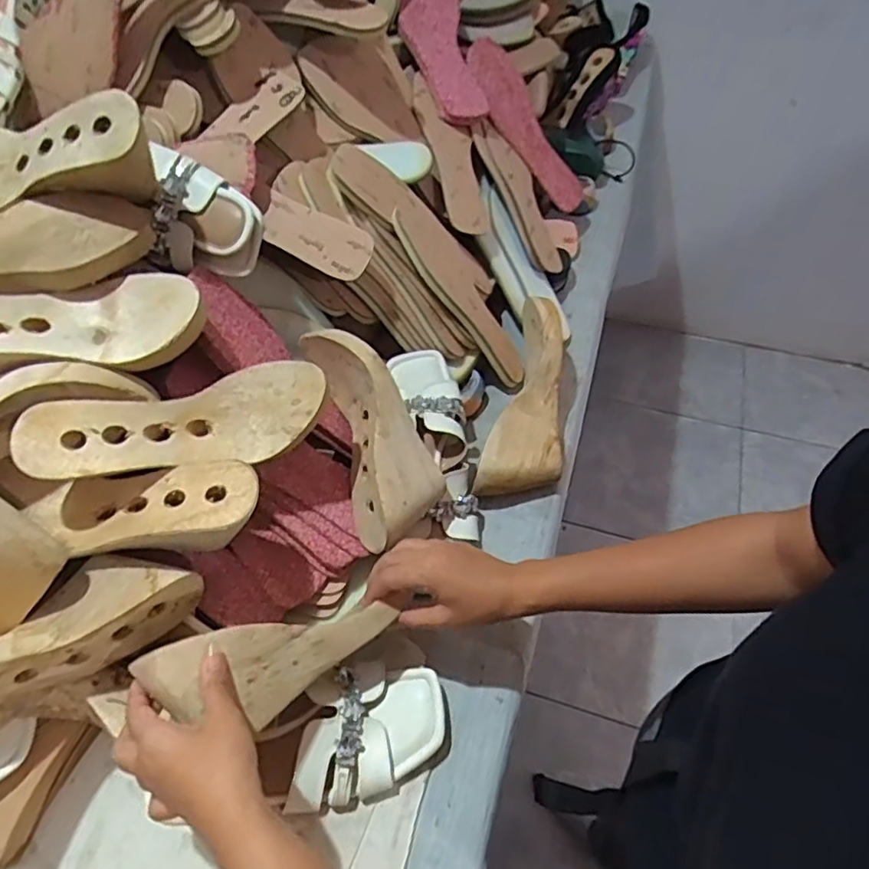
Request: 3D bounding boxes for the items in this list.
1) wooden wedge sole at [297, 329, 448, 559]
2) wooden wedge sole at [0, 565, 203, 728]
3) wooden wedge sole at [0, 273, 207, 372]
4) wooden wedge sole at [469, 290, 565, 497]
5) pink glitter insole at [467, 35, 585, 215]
[{"bbox_3d":[-0.059,-0.005,0.570,0.085,0.068,0.215,-20,72,-10],"label":"wooden wedge sole"},{"bbox_3d":[-0.286,0.166,0.432,0.069,0.083,0.228,33,43,23],"label":"wooden wedge sole"},{"bbox_3d":[-0.302,-0.083,0.457,0.233,0.058,0.071,-13,54,-25],"label":"wooden wedge sole"},{"bbox_3d":[0.113,-0.036,0.659,0.081,0.089,0.231,13,57,12],"label":"wooden wedge sole"},{"bbox_3d":[0.128,-0.404,0.799,0.029,0.246,0.078,-11,43,45],"label":"pink glitter insole"}]

